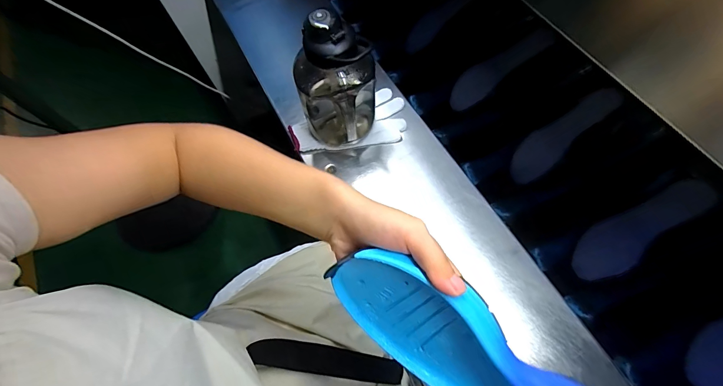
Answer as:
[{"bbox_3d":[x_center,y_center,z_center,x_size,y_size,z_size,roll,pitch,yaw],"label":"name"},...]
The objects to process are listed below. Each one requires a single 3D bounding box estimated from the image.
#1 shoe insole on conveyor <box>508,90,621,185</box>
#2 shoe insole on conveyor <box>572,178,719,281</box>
[{"bbox_3d":[0.364,-0.107,0.624,0.226,0.029,0.067,-41,68,5],"label":"shoe insole on conveyor"},{"bbox_3d":[0.436,0.056,0.534,0.226,0.009,0.071,-35,60,6],"label":"shoe insole on conveyor"}]

